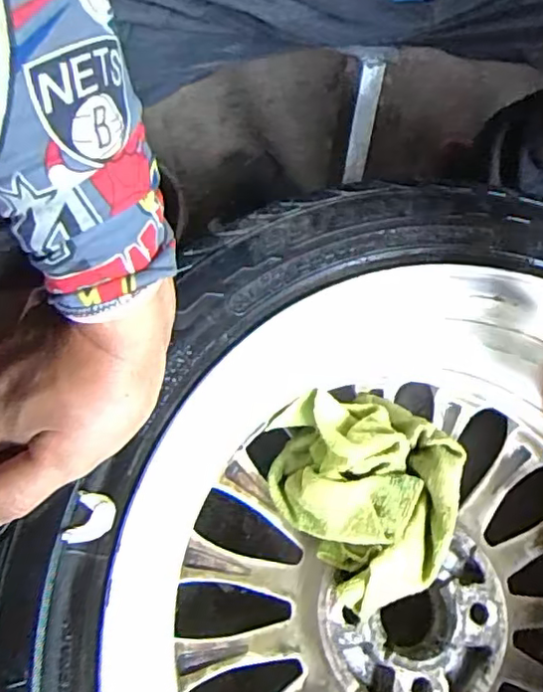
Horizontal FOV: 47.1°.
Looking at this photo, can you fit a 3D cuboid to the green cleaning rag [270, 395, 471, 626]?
[{"bbox_3d":[0.075,0.102,0.471,0.131,0.053,0.154,-32,73,-12],"label":"green cleaning rag"}]

